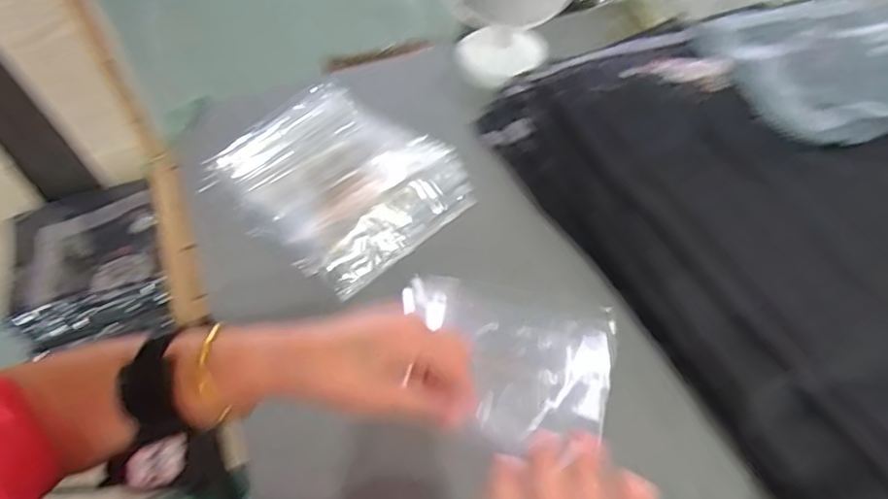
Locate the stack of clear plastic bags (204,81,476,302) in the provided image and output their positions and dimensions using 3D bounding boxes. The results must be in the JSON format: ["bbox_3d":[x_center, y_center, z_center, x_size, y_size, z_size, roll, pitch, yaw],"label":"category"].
[{"bbox_3d":[-0.125,-0.095,0.730,0.283,0.028,0.238,39,63,25],"label":"stack of clear plastic bags"}]

